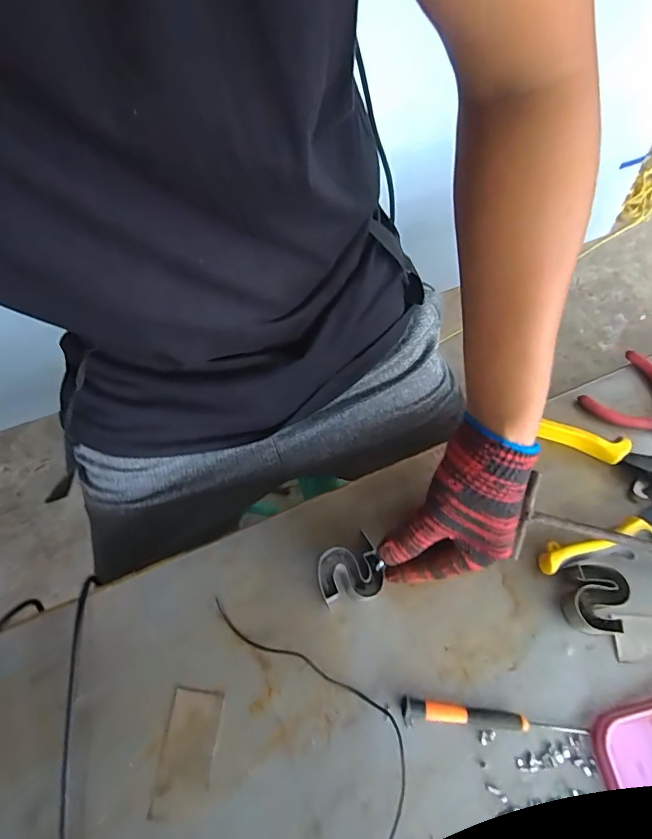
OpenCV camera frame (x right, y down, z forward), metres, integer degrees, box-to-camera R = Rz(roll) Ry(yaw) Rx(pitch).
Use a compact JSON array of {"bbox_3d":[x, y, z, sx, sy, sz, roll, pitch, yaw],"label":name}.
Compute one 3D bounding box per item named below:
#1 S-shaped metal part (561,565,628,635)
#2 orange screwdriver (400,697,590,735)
[{"bbox_3d":[0.227,0.152,0.372,0.039,0.029,0.053,12,62,7],"label":"S-shaped metal part"},{"bbox_3d":[0.129,0.233,0.337,0.140,0.014,0.017,6,62,4],"label":"orange screwdriver"}]

